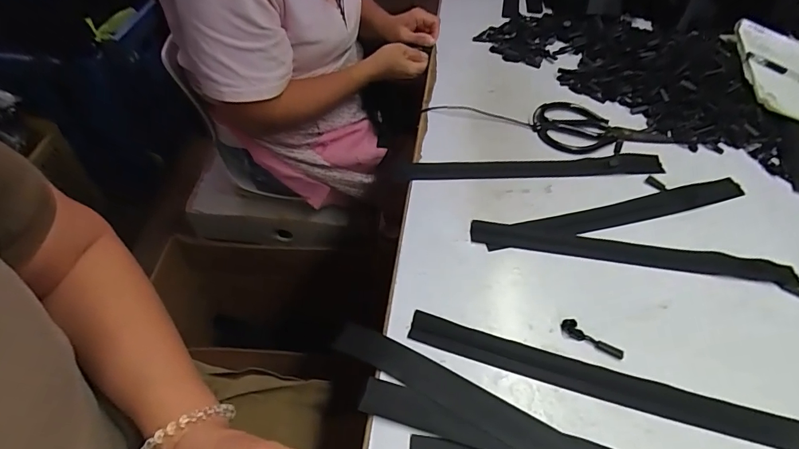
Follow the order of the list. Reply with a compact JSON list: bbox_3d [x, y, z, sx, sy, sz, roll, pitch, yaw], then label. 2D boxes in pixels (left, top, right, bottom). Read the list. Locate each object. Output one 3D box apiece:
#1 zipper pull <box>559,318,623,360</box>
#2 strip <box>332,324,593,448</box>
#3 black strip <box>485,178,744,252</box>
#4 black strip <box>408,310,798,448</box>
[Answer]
[{"bbox_3d":[0.181,0.108,0.409,0.058,0.005,0.014,32,55,21],"label":"zipper pull"},{"bbox_3d":[0.100,0.171,0.355,0.350,0.005,0.033,25,53,16],"label":"strip"},{"bbox_3d":[0.264,-0.015,0.518,0.349,0.007,0.035,-12,55,-12],"label":"black strip"},{"bbox_3d":[0.182,0.141,0.388,0.352,0.004,0.033,14,51,8],"label":"black strip"}]

